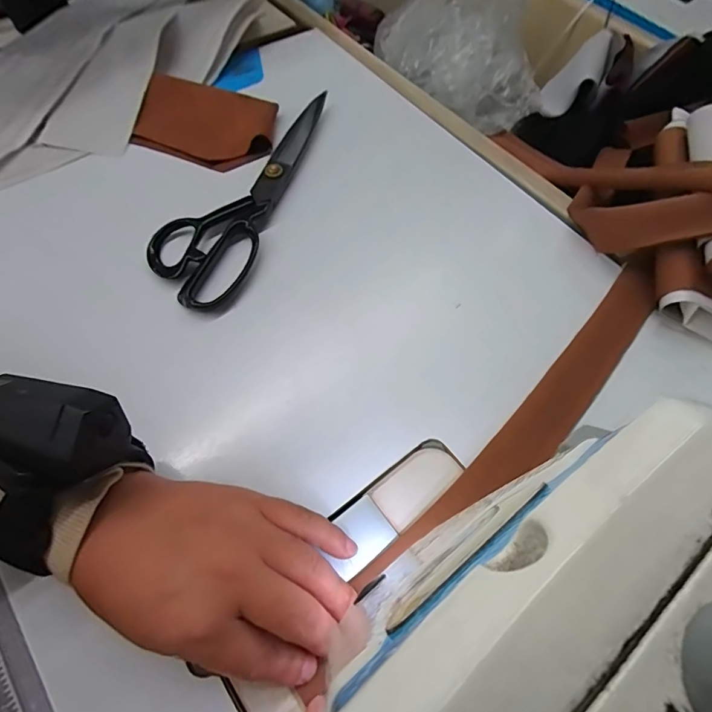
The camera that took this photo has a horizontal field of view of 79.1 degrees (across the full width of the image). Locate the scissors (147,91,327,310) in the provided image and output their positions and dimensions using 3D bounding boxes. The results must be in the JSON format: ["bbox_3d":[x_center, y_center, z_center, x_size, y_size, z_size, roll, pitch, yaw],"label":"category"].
[{"bbox_3d":[-0.102,-0.152,0.380,0.081,0.020,0.259,14,63,4],"label":"scissors"}]

